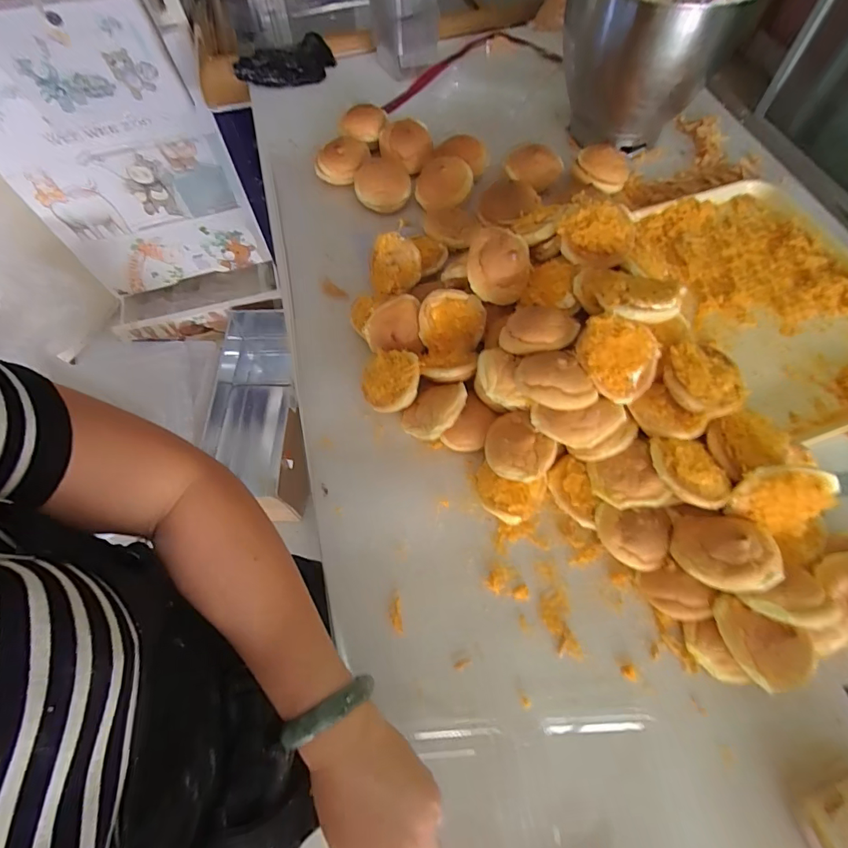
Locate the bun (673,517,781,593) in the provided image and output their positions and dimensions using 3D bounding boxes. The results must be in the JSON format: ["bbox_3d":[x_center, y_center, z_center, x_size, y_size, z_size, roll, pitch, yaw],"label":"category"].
[{"bbox_3d":[0.266,0.113,0.400,0.077,0.037,0.067,-14,55,34],"label":"bun"}]

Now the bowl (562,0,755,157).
[{"bbox_3d":[0.333,-0.577,0.691,0.229,0.210,0.230,-1,64,2],"label":"bowl"}]

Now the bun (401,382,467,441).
[{"bbox_3d":[0.016,-0.016,0.506,0.077,0.027,0.060,-45,46,-11],"label":"bun"}]

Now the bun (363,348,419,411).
[{"bbox_3d":[-0.035,-0.051,0.523,0.071,0.031,0.077,-2,68,28],"label":"bun"}]

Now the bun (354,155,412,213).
[{"bbox_3d":[-0.062,-0.371,0.684,0.080,0.032,0.084,-2,64,1],"label":"bun"}]

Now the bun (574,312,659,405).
[{"bbox_3d":[0.186,-0.064,0.445,0.076,0.035,0.074,20,93,-1],"label":"bun"}]

